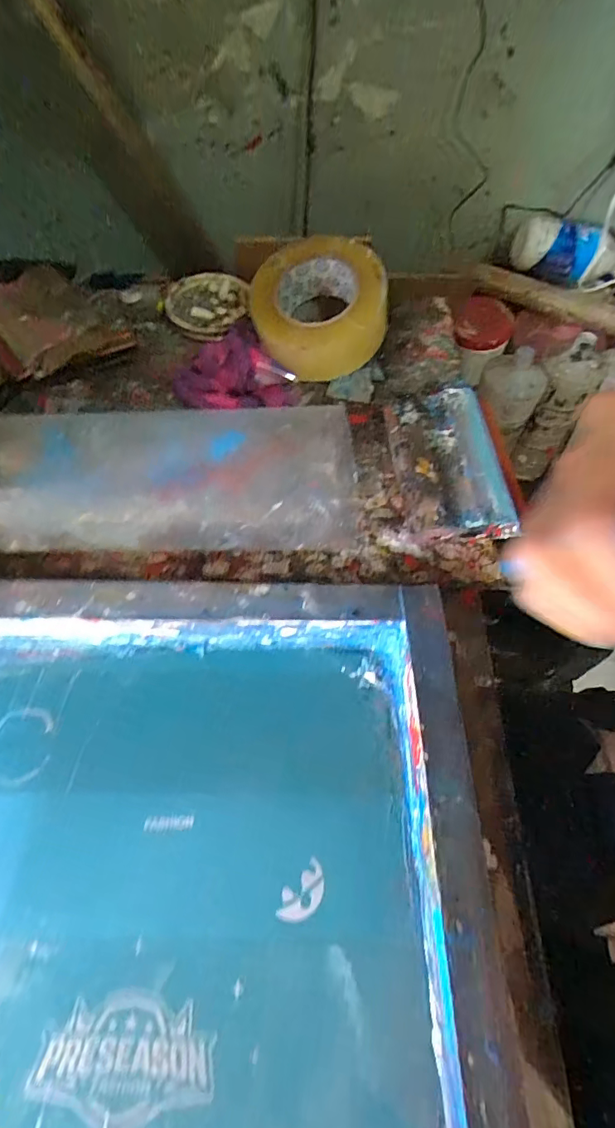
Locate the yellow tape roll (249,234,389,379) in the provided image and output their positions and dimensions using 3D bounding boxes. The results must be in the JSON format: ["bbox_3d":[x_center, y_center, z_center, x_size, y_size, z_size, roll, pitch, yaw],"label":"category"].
[{"bbox_3d":[0.016,-0.259,0.510,0.125,0.077,0.122,1,60,-2],"label":"yellow tape roll"}]

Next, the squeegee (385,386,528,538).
[{"bbox_3d":[0.125,-0.090,0.467,0.093,0.039,0.154,-3,60,-5],"label":"squeegee"}]

